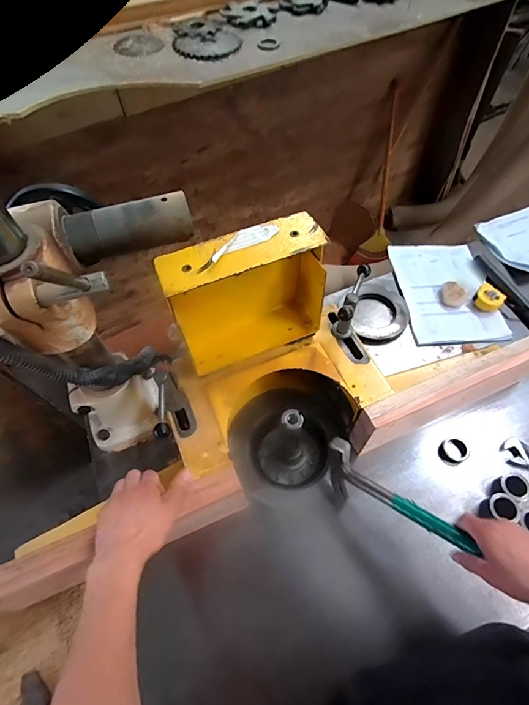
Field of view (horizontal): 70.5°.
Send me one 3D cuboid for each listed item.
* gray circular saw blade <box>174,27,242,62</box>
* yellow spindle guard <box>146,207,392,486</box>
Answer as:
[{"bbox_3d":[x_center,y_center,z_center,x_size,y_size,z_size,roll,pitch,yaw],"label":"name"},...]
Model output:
[{"bbox_3d":[-0.116,-0.647,0.783,0.139,0.009,0.146,-17,61,-13],"label":"gray circular saw blade"},{"bbox_3d":[0.001,-0.011,0.520,0.327,0.213,0.223,-22,61,-11],"label":"yellow spindle guard"}]

